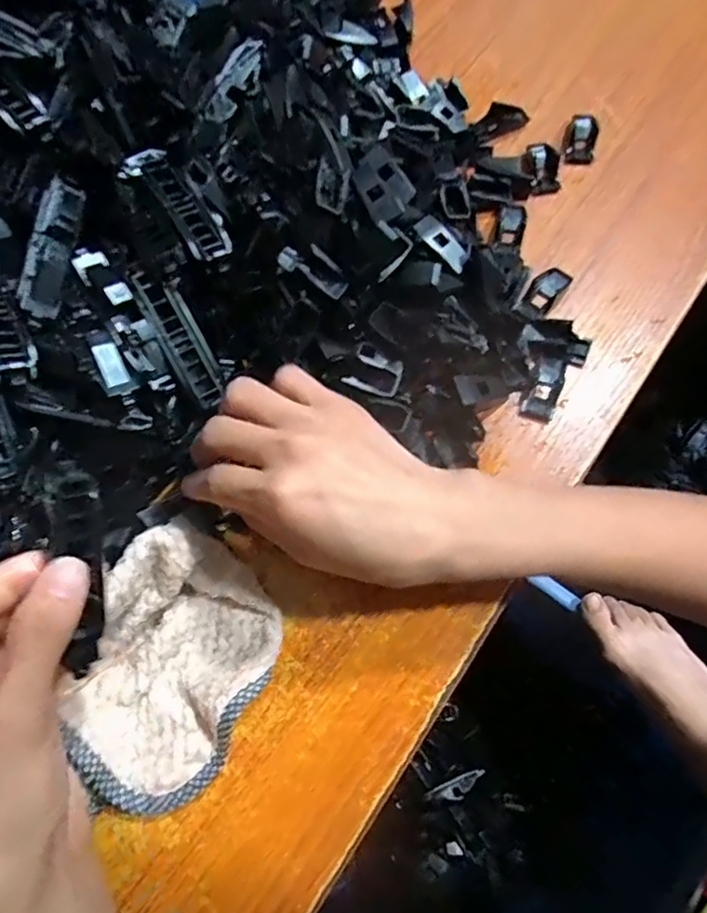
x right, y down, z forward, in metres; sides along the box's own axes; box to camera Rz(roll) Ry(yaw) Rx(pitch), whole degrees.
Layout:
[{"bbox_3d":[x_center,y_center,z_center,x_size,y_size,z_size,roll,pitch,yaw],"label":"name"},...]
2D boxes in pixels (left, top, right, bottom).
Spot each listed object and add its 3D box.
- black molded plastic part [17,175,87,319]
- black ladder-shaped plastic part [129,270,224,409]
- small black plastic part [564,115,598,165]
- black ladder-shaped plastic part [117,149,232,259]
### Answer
[{"bbox_3d":[-0.147,-0.105,0.276,0.020,0.010,0.074,3,69,3],"label":"black molded plastic part"},{"bbox_3d":[-0.089,-0.061,0.293,0.021,0.004,0.073,-29,103,-9],"label":"black ladder-shaped plastic part"},{"bbox_3d":[0.159,-0.222,0.397,0.020,0.006,0.040,11,70,6],"label":"small black plastic part"},{"bbox_3d":[-0.093,-0.135,0.301,0.026,0.015,0.088,-37,72,-11],"label":"black ladder-shaped plastic part"}]

